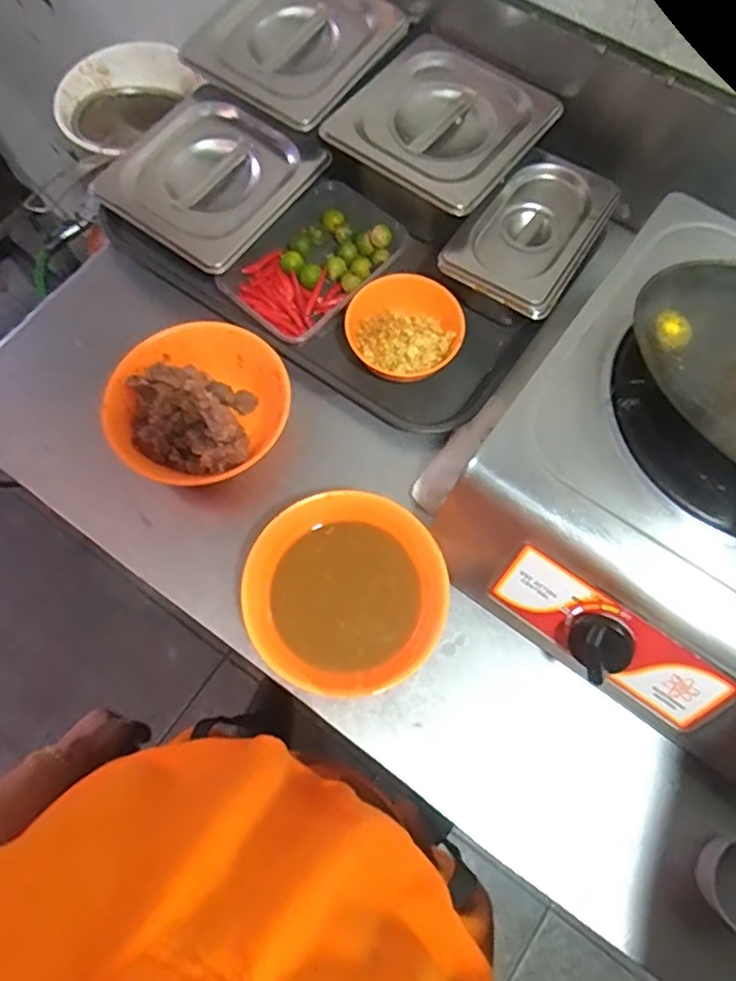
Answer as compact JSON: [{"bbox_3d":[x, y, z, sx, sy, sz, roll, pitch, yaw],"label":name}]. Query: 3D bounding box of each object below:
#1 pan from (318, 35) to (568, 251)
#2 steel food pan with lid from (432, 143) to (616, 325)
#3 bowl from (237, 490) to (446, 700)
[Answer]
[{"bbox_3d":[0.066,-0.332,0.602,0.166,0.077,0.176,36,73,12],"label":"pan"},{"bbox_3d":[0.153,-0.238,0.595,0.111,0.052,0.181,31,72,10],"label":"steel food pan with lid"},{"bbox_3d":[-0.017,0.086,0.507,0.151,0.070,0.149,0,69,-1],"label":"bowl"}]

